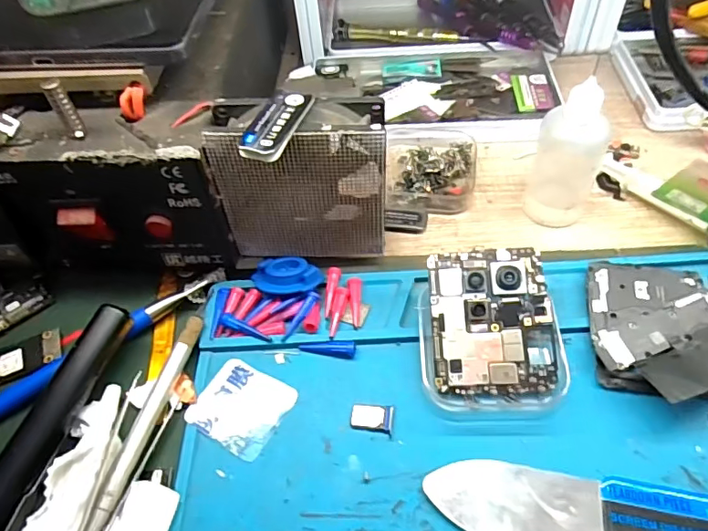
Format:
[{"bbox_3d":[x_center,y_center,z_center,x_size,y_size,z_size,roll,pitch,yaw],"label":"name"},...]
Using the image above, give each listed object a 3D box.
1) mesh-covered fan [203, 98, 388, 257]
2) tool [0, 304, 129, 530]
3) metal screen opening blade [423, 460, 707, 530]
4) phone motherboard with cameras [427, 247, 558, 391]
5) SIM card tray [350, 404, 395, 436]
[{"bbox_3d":[-0.023,-0.040,0.255,0.078,0.082,0.029,-1,53,5],"label":"mesh-covered fan"},{"bbox_3d":[-0.134,0.072,0.216,0.015,0.020,0.120,12,55,14],"label":"tool"},{"bbox_3d":[0.090,0.096,0.195,0.119,0.004,0.035,8,54,11],"label":"metal screen opening blade"},{"bbox_3d":[0.063,0.024,0.233,0.053,0.004,0.065,-2,74,3],"label":"phone motherboard with cameras"},{"bbox_3d":[0.008,0.067,0.224,0.019,0.004,0.012,3,53,8],"label":"SIM card tray"}]

